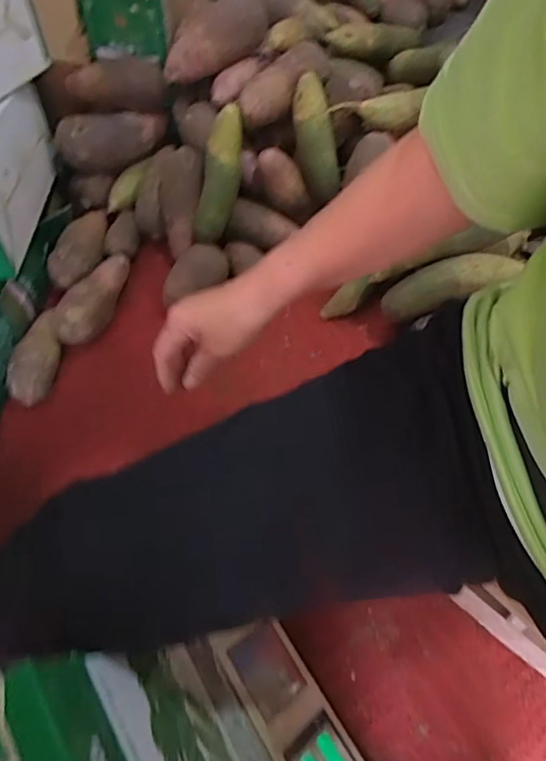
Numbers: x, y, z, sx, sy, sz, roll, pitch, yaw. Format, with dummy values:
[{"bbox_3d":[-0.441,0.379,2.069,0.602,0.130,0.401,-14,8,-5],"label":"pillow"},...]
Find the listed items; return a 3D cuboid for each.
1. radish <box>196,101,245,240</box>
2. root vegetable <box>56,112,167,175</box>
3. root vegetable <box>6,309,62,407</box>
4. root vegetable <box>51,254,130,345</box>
[{"bbox_3d":[-0.078,-0.307,0.721,0.051,0.047,0.196,16,103,9],"label":"radish"},{"bbox_3d":[-0.265,-0.404,0.799,0.171,0.087,0.063,-30,68,-11],"label":"root vegetable"},{"bbox_3d":[-0.345,-0.037,0.708,0.058,0.049,0.144,6,65,4],"label":"root vegetable"},{"bbox_3d":[-0.274,-0.131,0.740,0.062,0.062,0.166,17,67,9],"label":"root vegetable"}]

